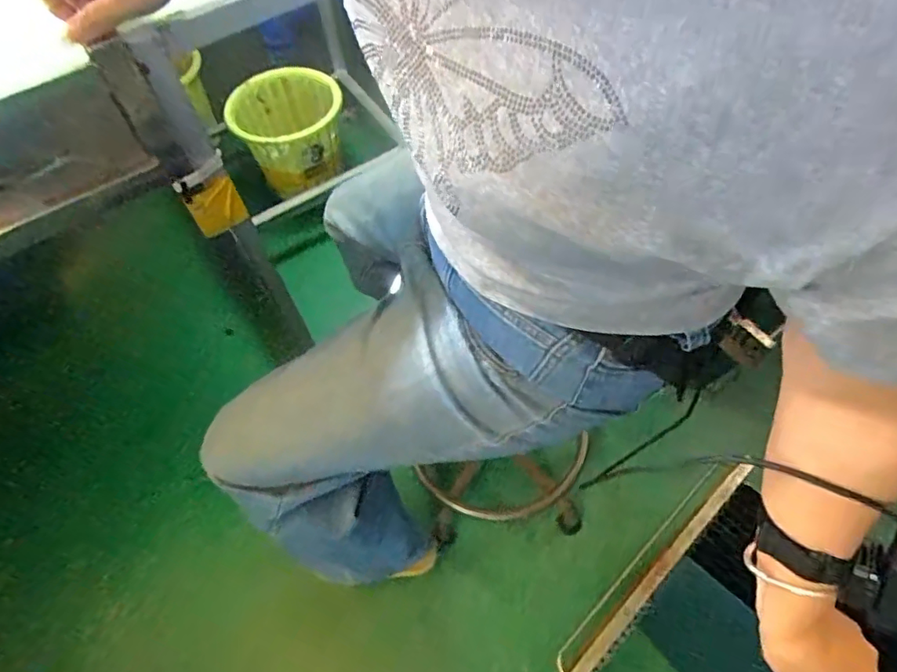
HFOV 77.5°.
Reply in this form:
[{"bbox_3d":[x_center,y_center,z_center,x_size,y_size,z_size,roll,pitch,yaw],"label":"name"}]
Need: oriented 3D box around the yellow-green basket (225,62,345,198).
[{"bbox_3d":[-0.387,-0.507,1.404,0.266,0.196,0.281,-2,59,3],"label":"yellow-green basket"}]

